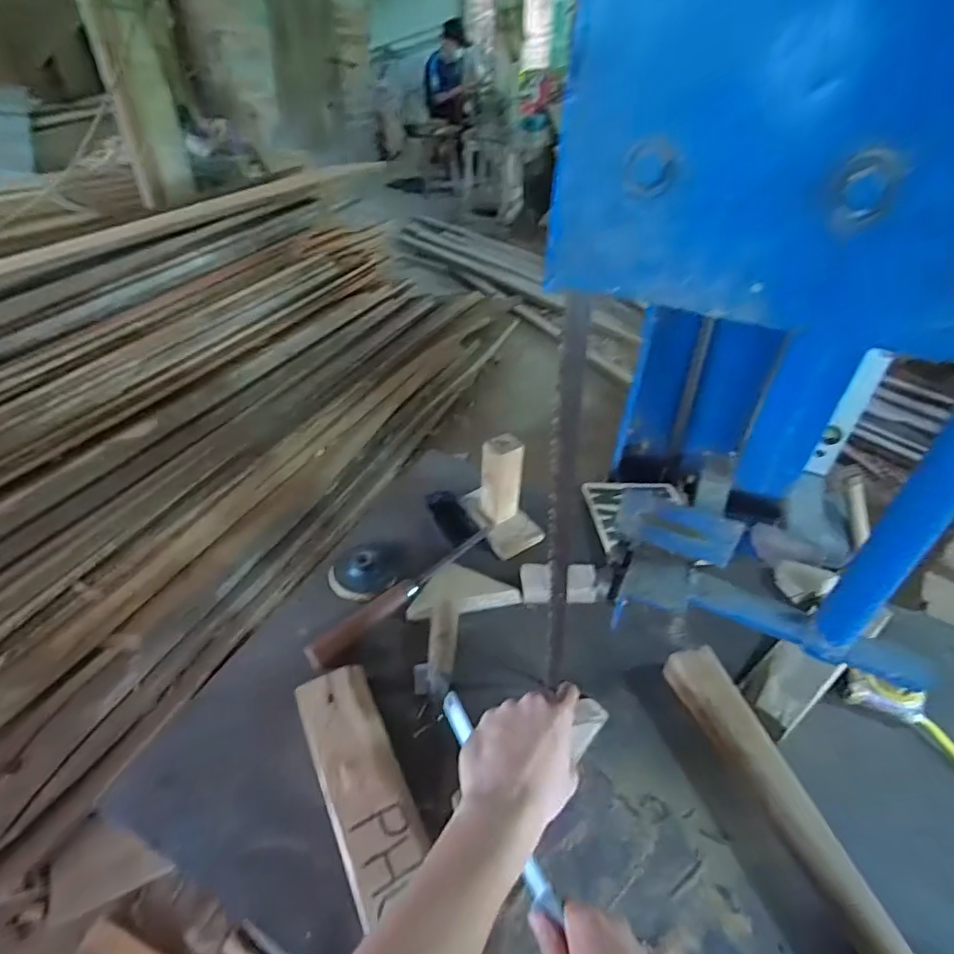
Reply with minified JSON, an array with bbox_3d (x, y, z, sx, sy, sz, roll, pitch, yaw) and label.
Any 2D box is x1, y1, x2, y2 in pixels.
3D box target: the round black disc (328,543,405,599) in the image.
[{"bbox_3d":[-0.155,0.122,0.752,0.093,0.025,0.084,-24,47,-27],"label":"round black disc"}]

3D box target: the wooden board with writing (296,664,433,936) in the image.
[{"bbox_3d":[-0.072,0.349,0.484,0.071,0.042,0.393,-18,44,-21],"label":"wooden board with writing"}]

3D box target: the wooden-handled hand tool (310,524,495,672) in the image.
[{"bbox_3d":[-0.091,0.147,0.710,0.032,0.022,0.285,34,50,32],"label":"wooden-handled hand tool"}]

